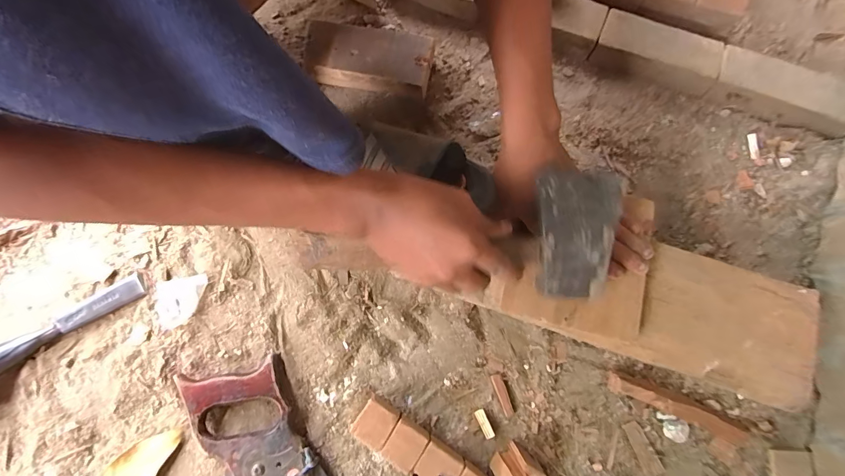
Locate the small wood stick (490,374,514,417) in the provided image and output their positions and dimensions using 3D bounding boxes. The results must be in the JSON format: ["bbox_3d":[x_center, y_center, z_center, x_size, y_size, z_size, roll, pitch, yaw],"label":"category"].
[{"bbox_3d":[0.086,0.168,0.420,0.011,0.005,0.044,-21,77,-4],"label":"small wood stick"}]

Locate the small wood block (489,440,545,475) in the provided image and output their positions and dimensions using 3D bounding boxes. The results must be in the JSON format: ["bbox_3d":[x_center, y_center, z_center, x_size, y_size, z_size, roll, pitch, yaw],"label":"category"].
[{"bbox_3d":[0.094,0.230,0.382,0.041,0.033,0.039,-33,78,-7],"label":"small wood block"}]

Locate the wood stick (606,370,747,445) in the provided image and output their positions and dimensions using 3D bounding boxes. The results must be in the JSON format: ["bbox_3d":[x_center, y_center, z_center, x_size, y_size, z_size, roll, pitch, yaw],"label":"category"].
[{"bbox_3d":[0.255,0.169,0.390,0.141,0.021,0.020,22,78,6],"label":"wood stick"}]

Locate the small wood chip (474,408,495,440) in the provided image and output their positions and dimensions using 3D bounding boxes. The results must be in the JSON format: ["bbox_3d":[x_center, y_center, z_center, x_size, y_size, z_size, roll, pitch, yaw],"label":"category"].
[{"bbox_3d":[0.065,0.196,0.414,0.010,0.012,0.029,-25,77,-5],"label":"small wood chip"}]

